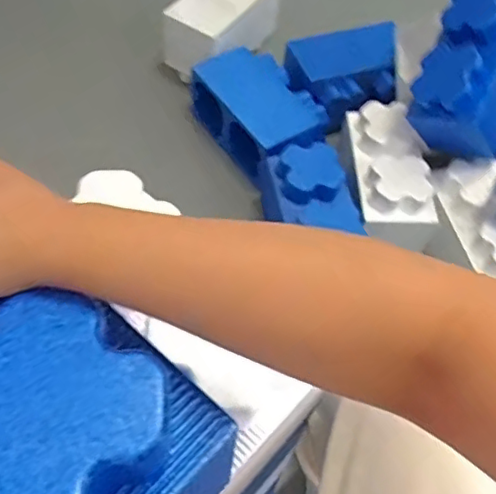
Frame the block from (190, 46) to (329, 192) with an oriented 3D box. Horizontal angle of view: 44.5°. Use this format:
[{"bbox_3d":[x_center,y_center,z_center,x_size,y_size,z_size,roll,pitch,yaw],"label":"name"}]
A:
[{"bbox_3d":[0.037,-0.308,1.426,0.205,0.141,0.334,-30,64,-23],"label":"block"}]

